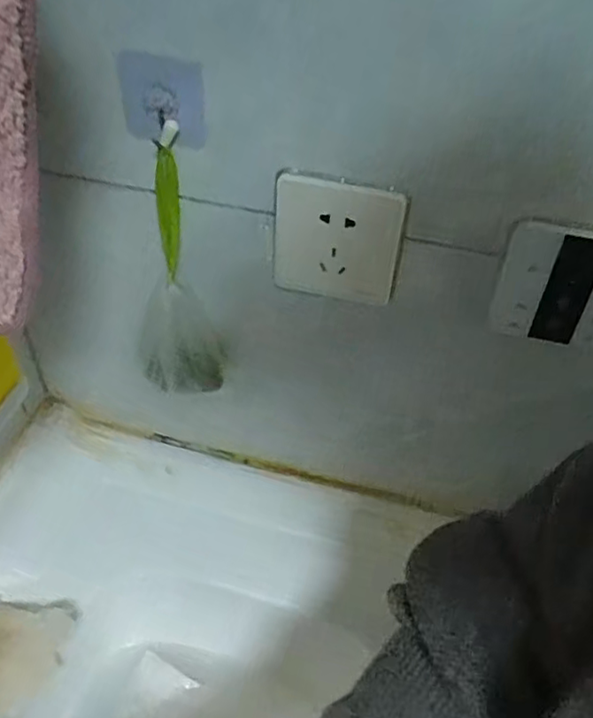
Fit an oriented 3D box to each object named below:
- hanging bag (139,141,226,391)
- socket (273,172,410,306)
[{"bbox_3d":[-0.100,-0.058,0.501,0.072,0.232,0.021,7,45,4],"label":"hanging bag"},{"bbox_3d":[0.027,-0.081,0.440,0.088,0.095,0.013,9,45,6],"label":"socket"}]

